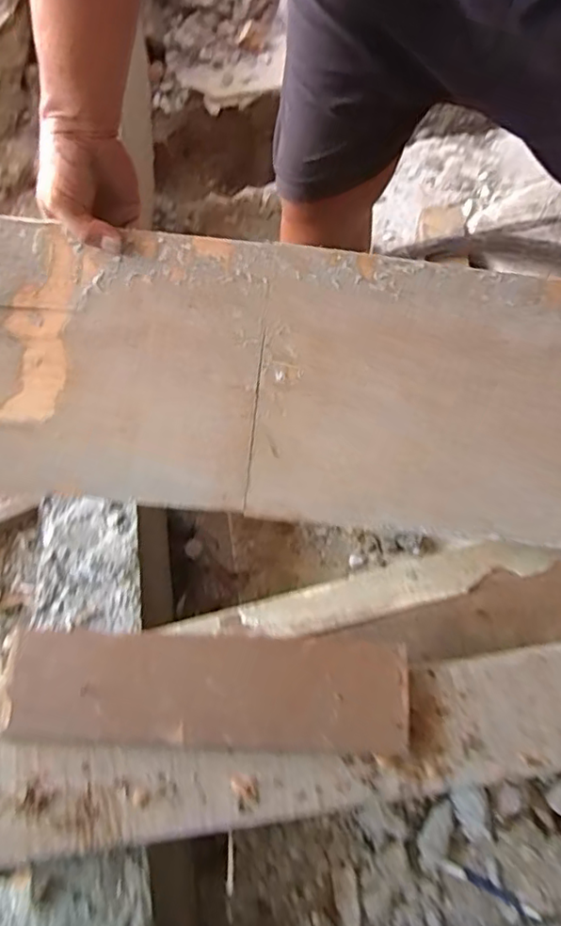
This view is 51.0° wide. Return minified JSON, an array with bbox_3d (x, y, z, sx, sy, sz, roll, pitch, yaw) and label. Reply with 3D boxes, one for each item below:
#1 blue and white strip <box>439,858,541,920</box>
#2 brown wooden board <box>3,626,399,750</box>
[{"bbox_3d":[0.293,0.598,0.827,0.138,0.023,0.016,22,73,10],"label":"blue and white strip"},{"bbox_3d":[-0.078,0.236,0.620,0.409,0.028,0.107,1,71,1],"label":"brown wooden board"}]

